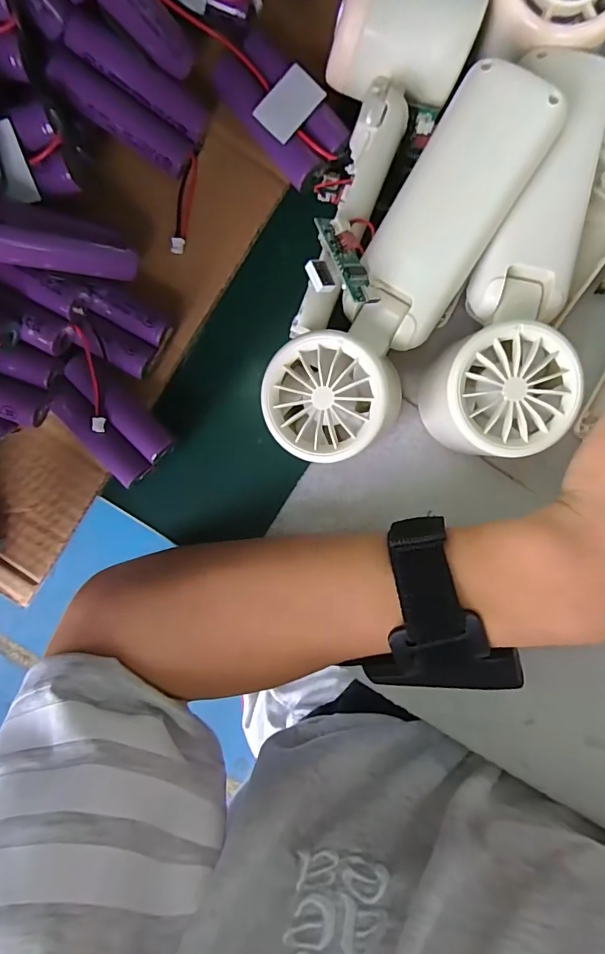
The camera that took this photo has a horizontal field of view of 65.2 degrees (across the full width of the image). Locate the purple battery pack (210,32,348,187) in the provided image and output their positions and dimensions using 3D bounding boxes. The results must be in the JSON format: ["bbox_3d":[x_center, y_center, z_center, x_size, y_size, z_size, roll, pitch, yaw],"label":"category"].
[{"bbox_3d":[-0.010,-0.178,0.230,0.039,0.022,0.066,-39,92,5],"label":"purple battery pack"}]

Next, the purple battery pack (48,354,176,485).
[{"bbox_3d":[-0.100,-0.030,0.246,0.039,0.023,0.066,-38,92,5],"label":"purple battery pack"}]

